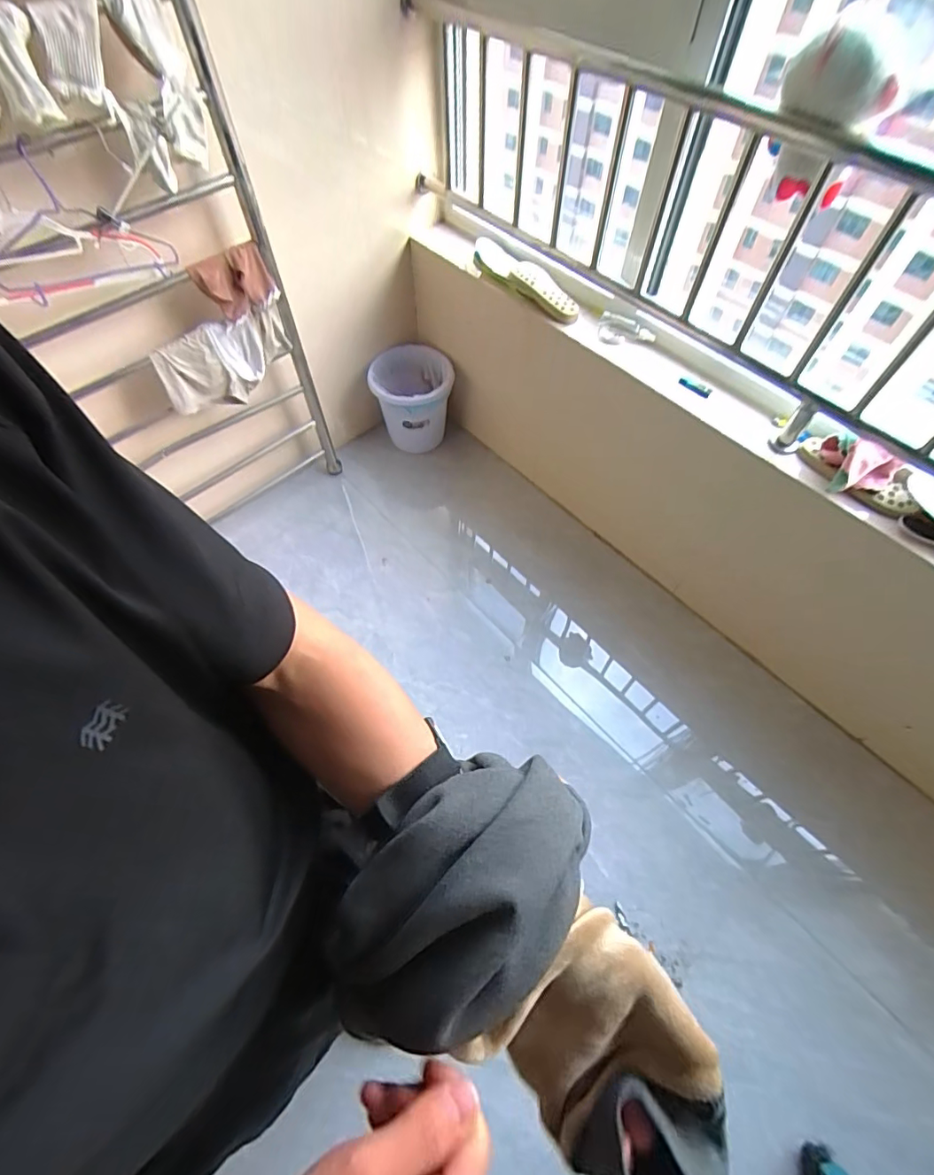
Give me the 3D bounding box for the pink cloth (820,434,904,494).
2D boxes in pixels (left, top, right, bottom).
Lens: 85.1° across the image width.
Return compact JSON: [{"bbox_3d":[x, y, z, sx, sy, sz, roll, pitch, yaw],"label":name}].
[{"bbox_3d":[0.757,-0.237,0.997,0.139,0.091,0.054,39,68,20],"label":"pink cloth"}]

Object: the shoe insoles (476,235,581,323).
[{"bbox_3d":[0.148,-0.824,1.364,0.390,0.057,0.088,40,68,20],"label":"shoe insoles"}]

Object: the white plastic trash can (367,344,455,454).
[{"bbox_3d":[-0.190,-0.653,1.801,0.267,0.303,0.284,0,61,0],"label":"white plastic trash can"}]

